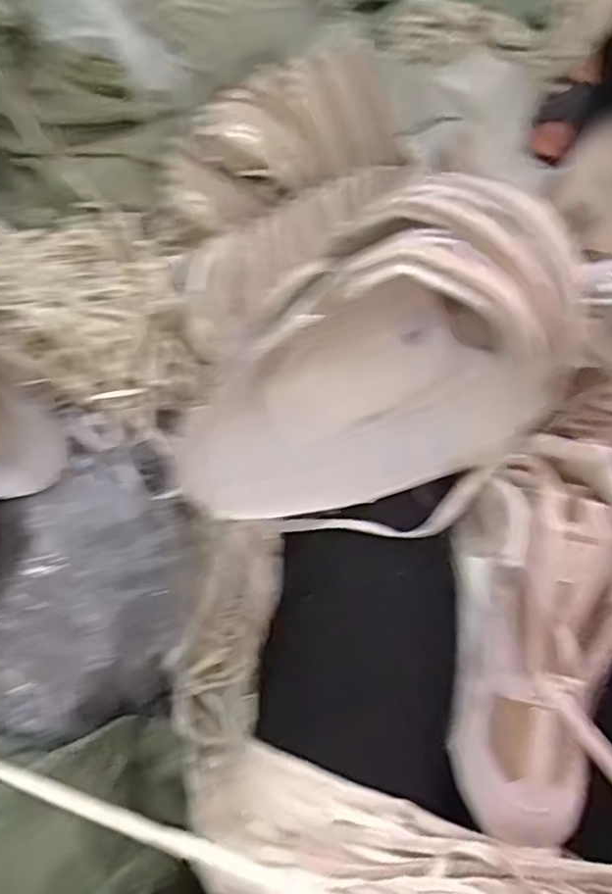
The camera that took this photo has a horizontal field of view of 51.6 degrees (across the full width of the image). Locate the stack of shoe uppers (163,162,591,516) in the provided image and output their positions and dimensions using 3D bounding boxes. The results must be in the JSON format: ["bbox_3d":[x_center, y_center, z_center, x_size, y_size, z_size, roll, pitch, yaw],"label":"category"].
[{"bbox_3d":[0.044,-0.062,0.380,0.251,0.128,0.146,-11,70,-3],"label":"stack of shoe uppers"}]

